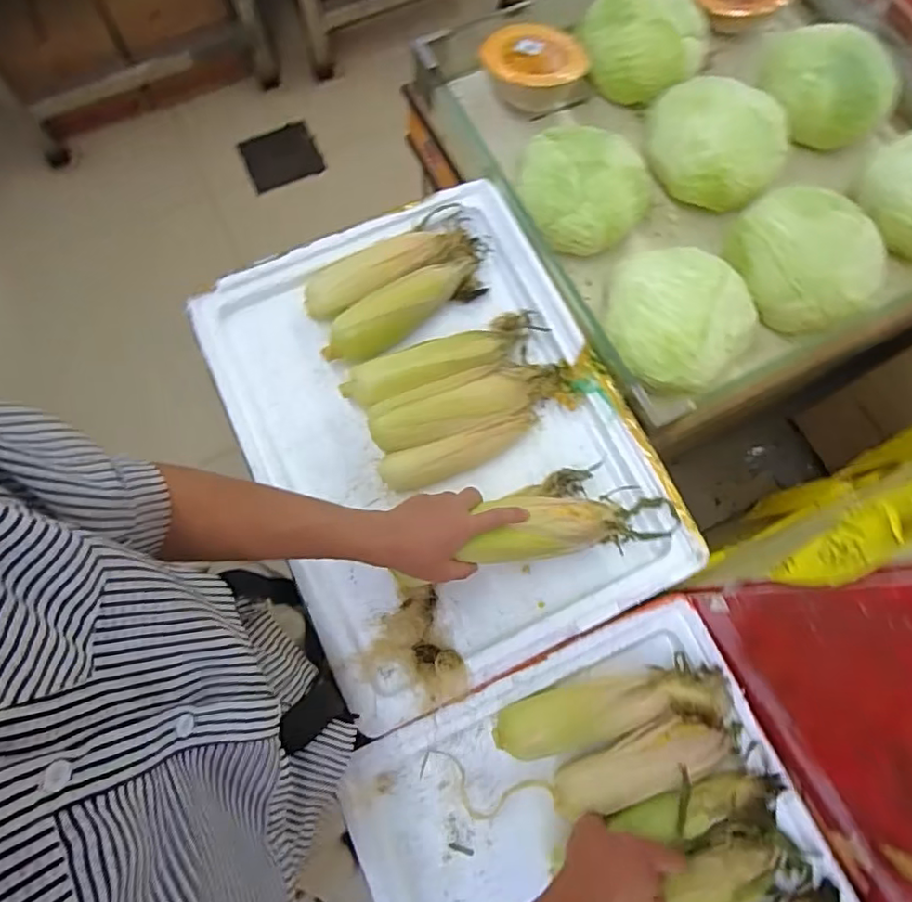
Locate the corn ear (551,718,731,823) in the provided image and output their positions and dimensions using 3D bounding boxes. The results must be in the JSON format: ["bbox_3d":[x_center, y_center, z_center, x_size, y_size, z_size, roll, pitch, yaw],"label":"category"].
[{"bbox_3d":[0.196,0.332,0.617,0.189,0.039,0.053,-23,76,-7],"label":"corn ear"}]

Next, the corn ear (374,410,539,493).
[{"bbox_3d":[0.006,0.004,0.715,0.196,0.040,0.044,-16,75,-5],"label":"corn ear"}]

